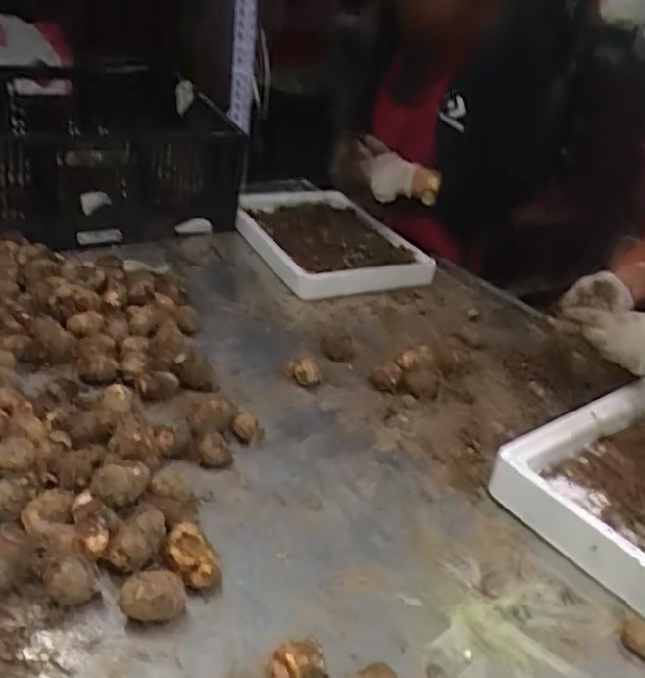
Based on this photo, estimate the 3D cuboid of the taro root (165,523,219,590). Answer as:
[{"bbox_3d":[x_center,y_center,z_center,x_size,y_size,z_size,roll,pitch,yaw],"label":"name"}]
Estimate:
[{"bbox_3d":[-0.128,0.214,0.650,0.041,0.045,0.061,-22,41,-40],"label":"taro root"}]

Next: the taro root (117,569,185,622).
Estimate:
[{"bbox_3d":[-0.154,0.233,0.608,0.055,0.041,0.038,5,30,-5],"label":"taro root"}]

